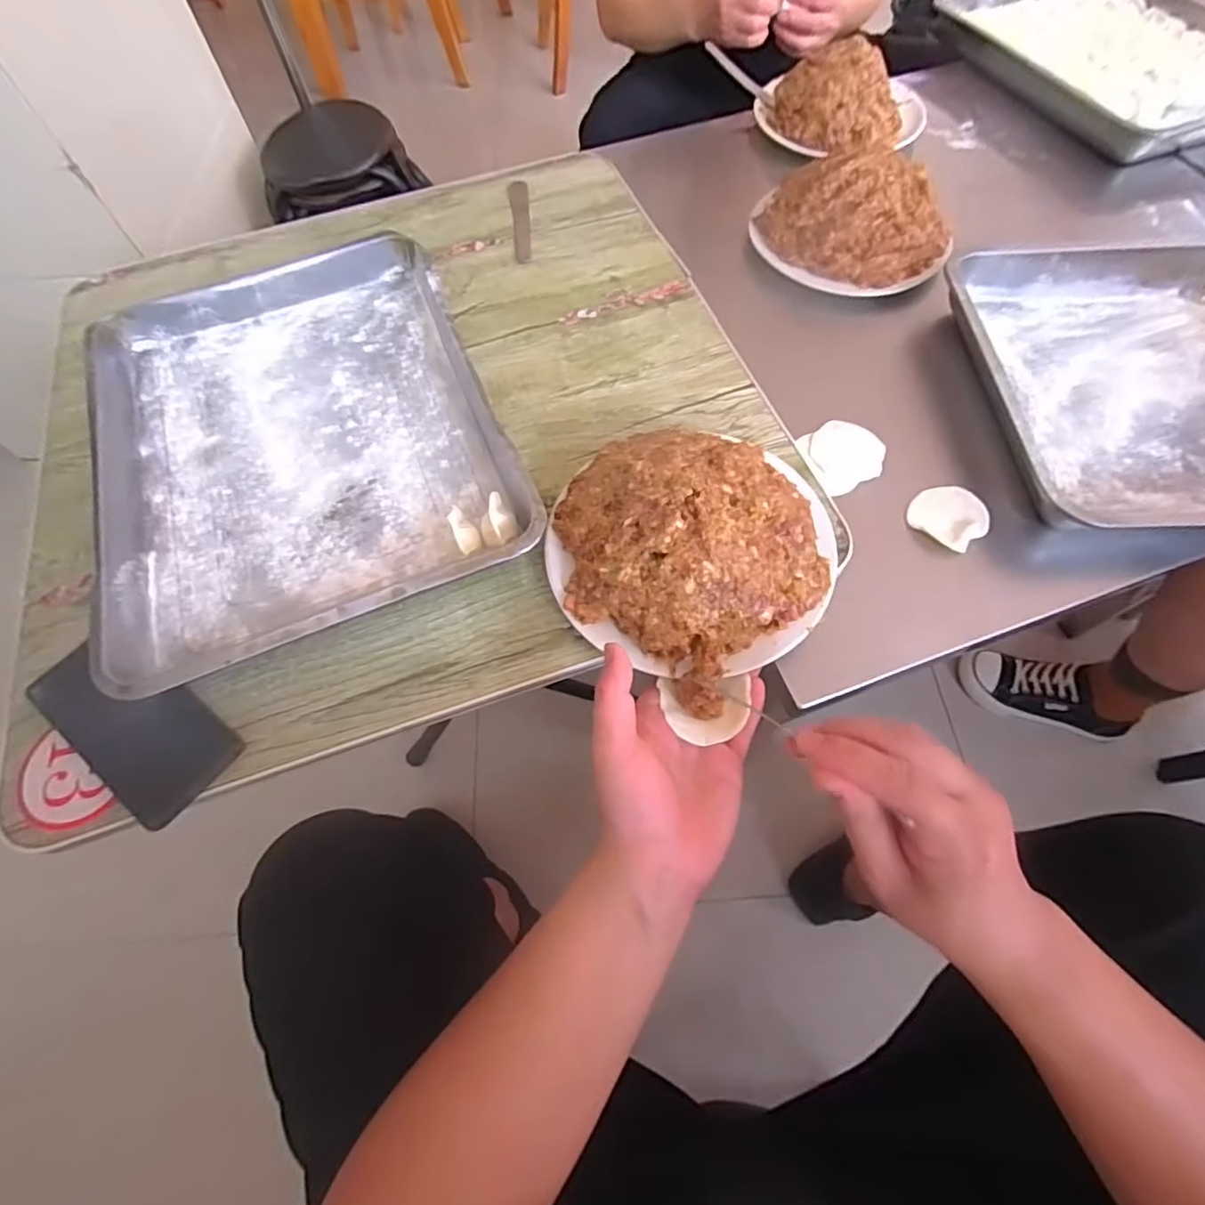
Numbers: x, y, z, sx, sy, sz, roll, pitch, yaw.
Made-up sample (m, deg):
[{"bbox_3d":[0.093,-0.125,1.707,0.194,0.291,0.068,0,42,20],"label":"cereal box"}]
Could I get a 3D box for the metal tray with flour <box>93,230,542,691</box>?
[{"bbox_3d":[-0.273,-0.155,0.523,0.323,0.052,0.434,-22,65,-9],"label":"metal tray with flour"}]

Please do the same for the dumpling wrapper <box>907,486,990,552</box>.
[{"bbox_3d":[0.301,-0.076,0.507,0.062,0.010,0.059,-1,64,1],"label":"dumpling wrapper"}]

